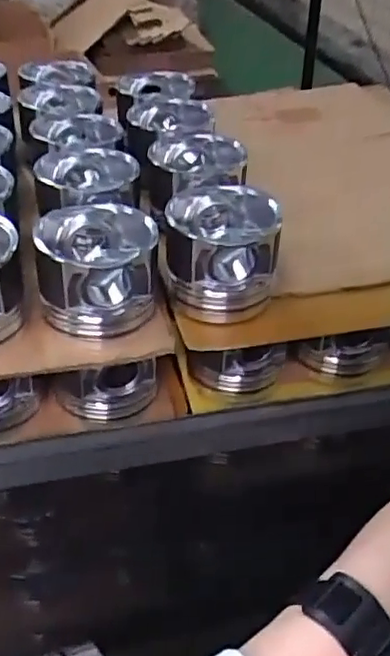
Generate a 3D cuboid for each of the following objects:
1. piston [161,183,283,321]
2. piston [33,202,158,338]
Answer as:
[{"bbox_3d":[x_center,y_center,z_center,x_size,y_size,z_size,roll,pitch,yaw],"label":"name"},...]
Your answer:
[{"bbox_3d":[0.026,-0.081,0.634,0.111,0.094,0.116,-4,40,-5],"label":"piston"},{"bbox_3d":[-0.093,-0.057,0.596,0.112,0.084,0.106,-5,40,-6],"label":"piston"}]

